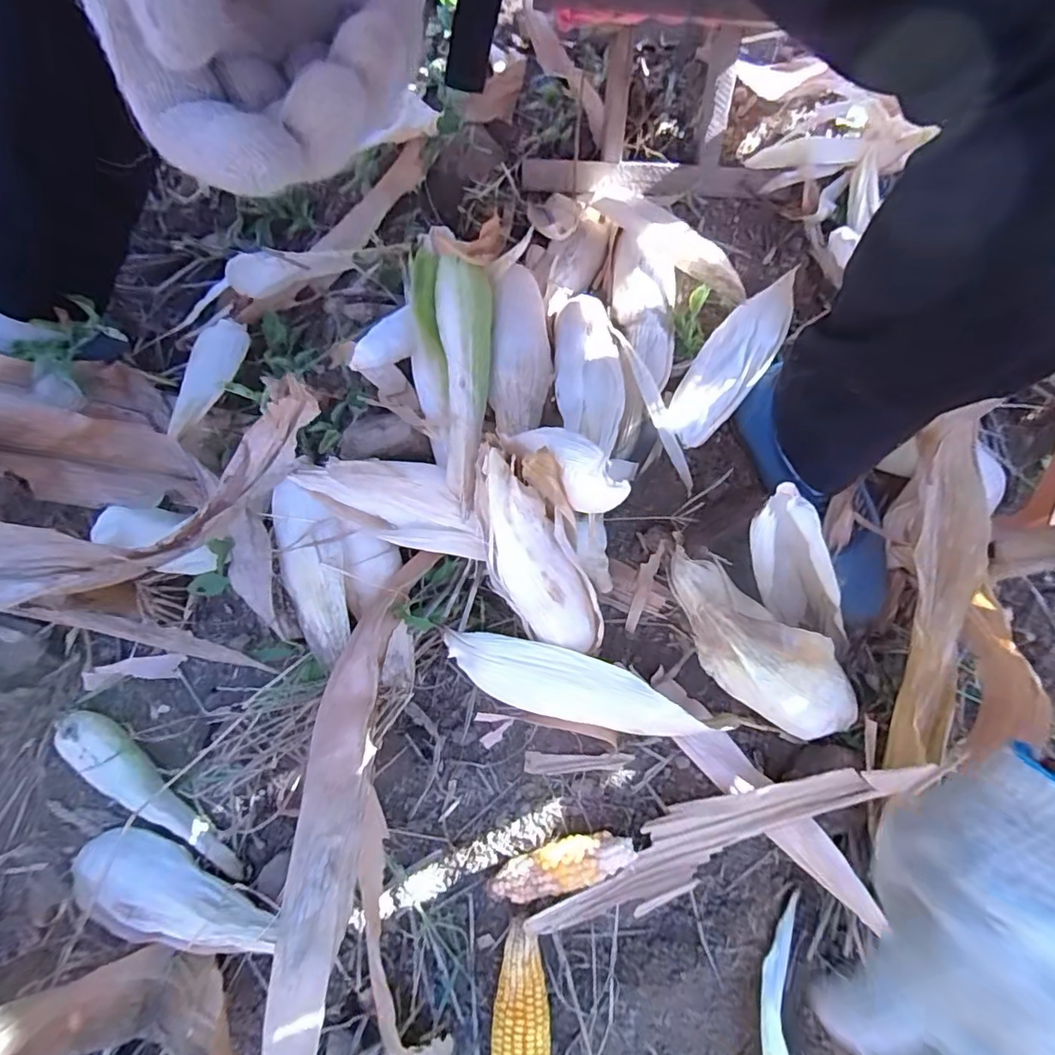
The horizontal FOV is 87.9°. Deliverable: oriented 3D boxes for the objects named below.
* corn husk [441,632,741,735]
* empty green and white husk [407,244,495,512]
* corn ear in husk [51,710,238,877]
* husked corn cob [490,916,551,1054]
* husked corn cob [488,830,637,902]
[{"bbox_3d":[0.040,0.134,0.452,0.223,0.060,0.055,14,74,3],"label":"corn husk"},{"bbox_3d":[-0.062,-0.129,0.443,0.072,0.048,0.226,-3,74,-2],"label":"empty green and white husk"},{"bbox_3d":[-0.316,0.218,0.458,0.213,0.048,0.042,30,76,7],"label":"corn ear in husk"},{"bbox_3d":[-0.005,0.375,0.405,0.042,0.038,0.141,-1,74,-2],"label":"husked corn cob"},{"bbox_3d":[0.026,0.265,0.432,0.112,0.043,0.034,-14,75,-5],"label":"husked corn cob"}]

